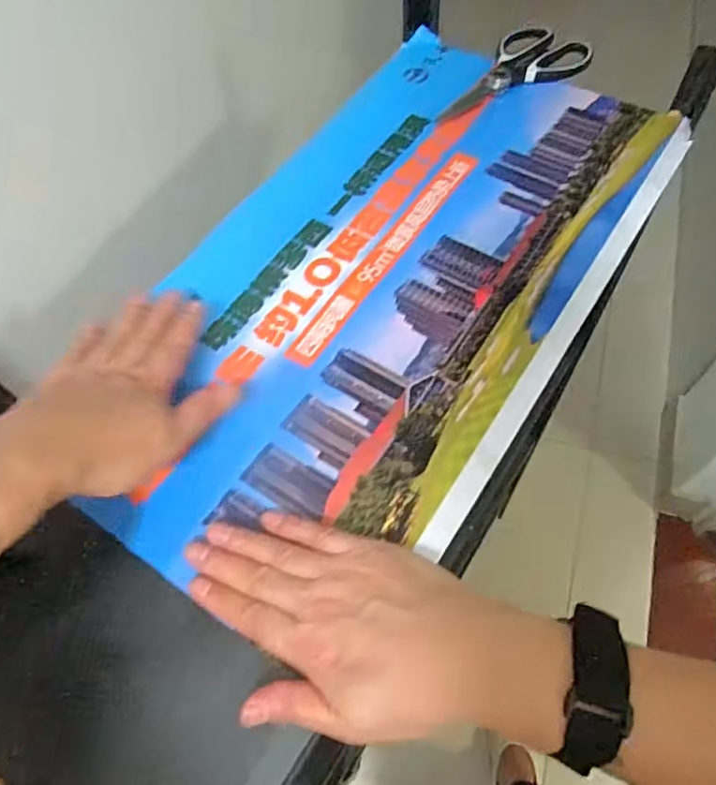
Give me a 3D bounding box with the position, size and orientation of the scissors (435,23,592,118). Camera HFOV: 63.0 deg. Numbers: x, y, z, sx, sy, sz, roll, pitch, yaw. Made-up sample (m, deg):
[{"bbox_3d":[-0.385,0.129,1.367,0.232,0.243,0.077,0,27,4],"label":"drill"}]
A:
[{"bbox_3d":[0.141,-0.309,0.561,0.168,0.015,0.076,-33,64,-13],"label":"scissors"}]

